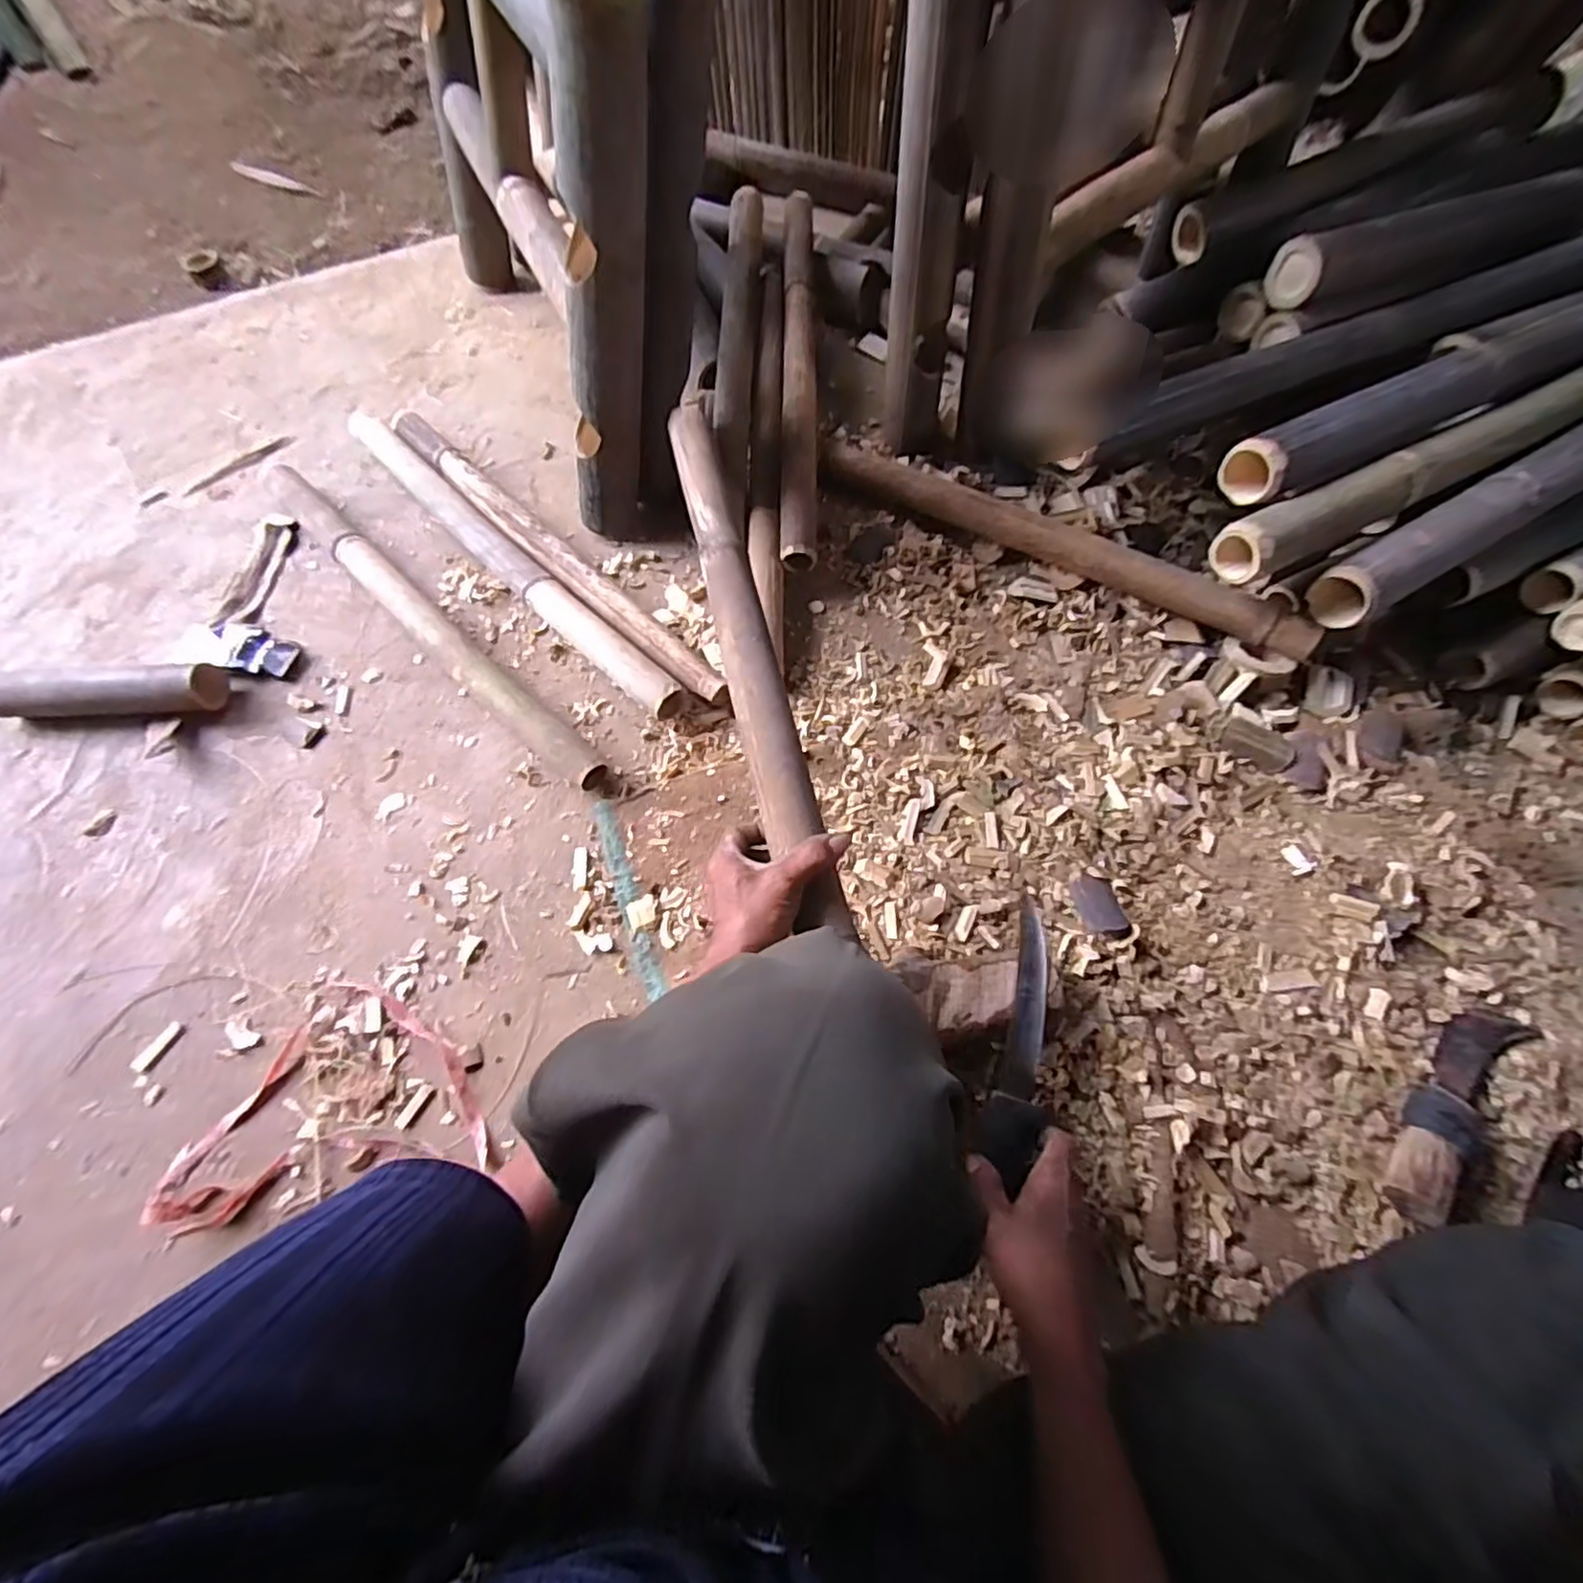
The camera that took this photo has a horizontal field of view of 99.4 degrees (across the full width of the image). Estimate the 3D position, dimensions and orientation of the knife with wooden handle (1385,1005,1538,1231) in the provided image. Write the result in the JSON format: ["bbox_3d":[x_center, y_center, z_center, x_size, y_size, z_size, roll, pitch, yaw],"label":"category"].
[{"bbox_3d":[0.610,0.281,0.614,0.237,0.039,0.049,-41,73,-17],"label":"knife with wooden handle"}]

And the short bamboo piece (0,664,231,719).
[{"bbox_3d":[-0.787,-0.108,0.767,0.246,0.057,0.058,-6,66,-4],"label":"short bamboo piece"}]

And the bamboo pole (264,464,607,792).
[{"bbox_3d":[-0.455,-0.216,0.824,0.648,0.051,0.055,40,71,16],"label":"bamboo pole"}]

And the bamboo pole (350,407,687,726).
[{"bbox_3d":[-0.371,-0.303,0.865,0.671,0.045,0.057,41,72,16],"label":"bamboo pole"}]

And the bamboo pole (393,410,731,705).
[{"bbox_3d":[-0.318,-0.313,0.868,0.056,0.051,0.653,-42,73,-17],"label":"bamboo pole"}]

